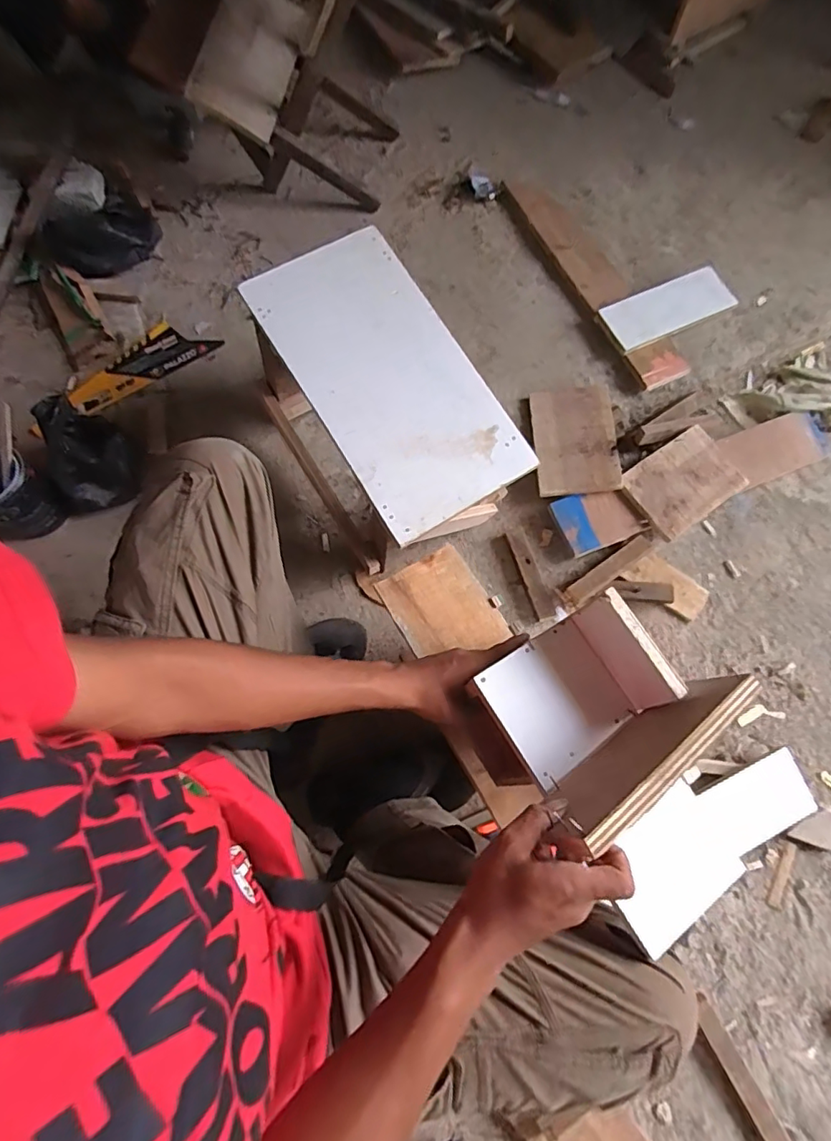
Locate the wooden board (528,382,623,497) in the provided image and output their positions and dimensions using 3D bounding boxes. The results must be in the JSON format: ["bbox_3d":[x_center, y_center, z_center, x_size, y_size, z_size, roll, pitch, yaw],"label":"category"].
[{"bbox_3d":[0.286,-0.238,0.963,0.142,0.014,0.201,-7,78,5],"label":"wooden board"}]

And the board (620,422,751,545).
[{"bbox_3d":[0.480,-0.157,0.956,0.199,0.010,0.142,-34,80,-10],"label":"board"}]

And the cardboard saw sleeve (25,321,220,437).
[{"bbox_3d":[-0.548,-0.364,0.985,0.356,0.015,0.097,-35,77,-9],"label":"cardboard saw sleeve"}]

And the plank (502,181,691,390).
[{"bbox_3d":[0.350,-0.592,1.077,0.112,0.033,0.556,-27,75,-9],"label":"plank"}]

